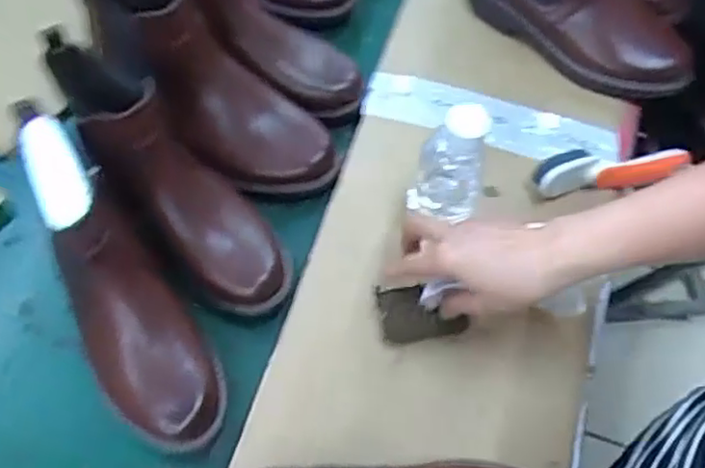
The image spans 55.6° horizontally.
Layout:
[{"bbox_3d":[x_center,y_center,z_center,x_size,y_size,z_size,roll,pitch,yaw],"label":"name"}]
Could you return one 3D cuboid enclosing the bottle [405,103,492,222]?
[{"bbox_3d":[0.079,-0.055,0.545,0.054,0.129,0.043,11,61,2],"label":"bottle"}]

